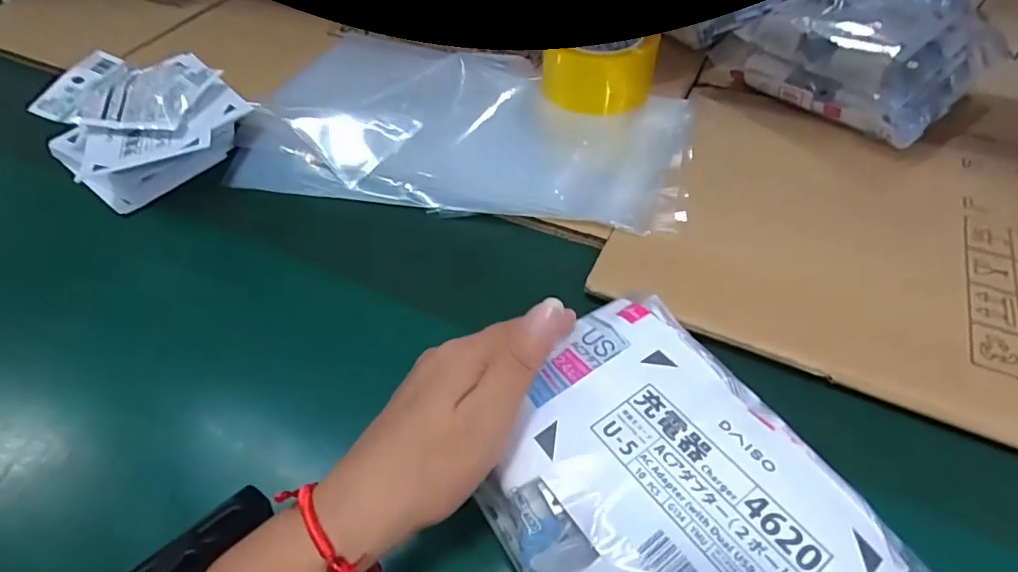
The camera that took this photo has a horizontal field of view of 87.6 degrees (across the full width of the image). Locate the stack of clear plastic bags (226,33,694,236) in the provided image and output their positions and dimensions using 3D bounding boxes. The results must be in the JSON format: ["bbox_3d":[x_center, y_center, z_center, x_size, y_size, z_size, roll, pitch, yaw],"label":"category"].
[{"bbox_3d":[-0.036,-0.162,0.508,0.408,0.039,0.239,11,56,9],"label":"stack of clear plastic bags"}]

